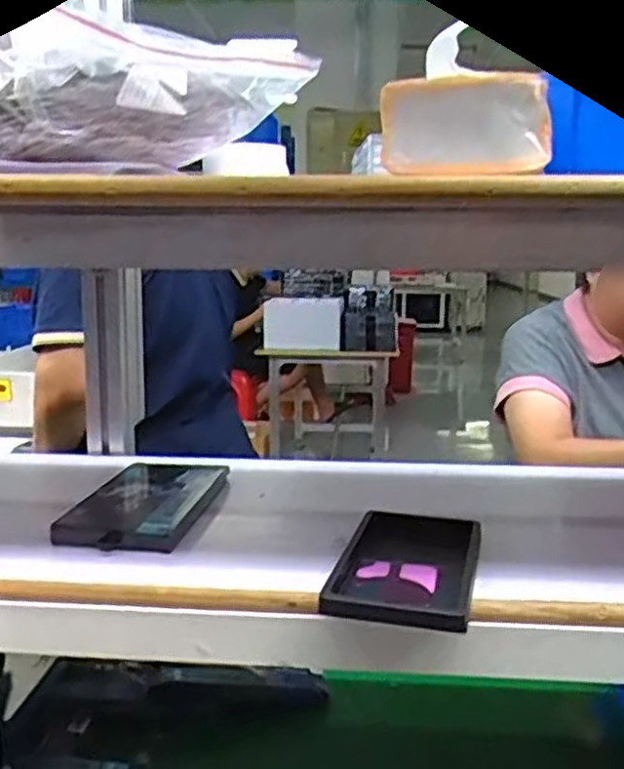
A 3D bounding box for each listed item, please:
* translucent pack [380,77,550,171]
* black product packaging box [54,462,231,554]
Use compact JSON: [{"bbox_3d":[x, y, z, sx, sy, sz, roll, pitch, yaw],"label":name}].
[{"bbox_3d":[0.087,-0.149,0.443,0.093,0.048,0.030,2,11,11],"label":"translucent pack"},{"bbox_3d":[-0.140,0.100,0.667,0.099,0.020,0.194,2,11,9],"label":"black product packaging box"}]

